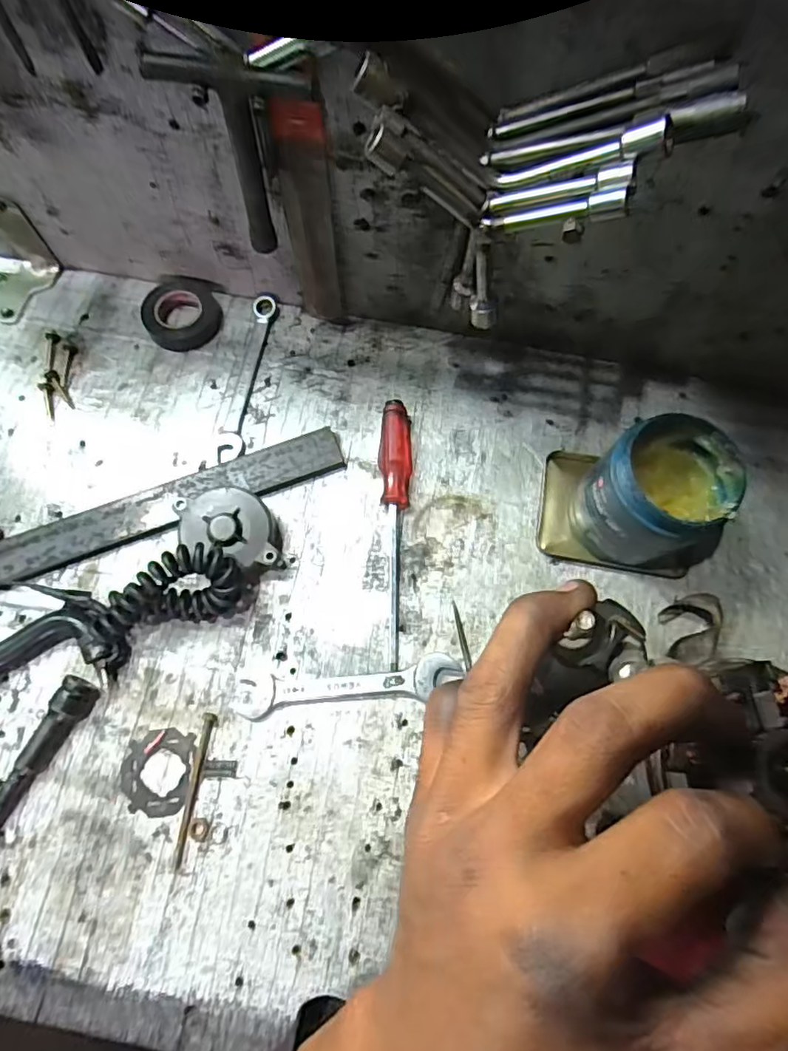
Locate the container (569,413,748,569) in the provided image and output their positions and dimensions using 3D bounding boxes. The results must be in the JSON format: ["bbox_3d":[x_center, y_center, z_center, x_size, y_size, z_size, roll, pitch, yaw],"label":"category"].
[{"bbox_3d":[0.203,-0.015,0.444,0.094,0.105,0.098,1,70,-1],"label":"container"}]

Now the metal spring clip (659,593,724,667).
[{"bbox_3d":[0.234,0.080,0.452,0.036,0.029,0.050,-5,71,-3],"label":"metal spring clip"}]

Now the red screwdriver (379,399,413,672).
[{"bbox_3d":[-0.001,0.001,0.478,0.027,0.022,0.221,3,70,0],"label":"red screwdriver"}]

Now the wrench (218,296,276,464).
[{"bbox_3d":[-0.133,-0.134,0.527,0.020,0.012,0.170,7,70,1],"label":"wrench"}]

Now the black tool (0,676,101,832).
[{"bbox_3d":[-0.259,0.169,0.412,0.021,0.022,0.128,30,72,9],"label":"black tool"}]

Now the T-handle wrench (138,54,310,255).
[{"bbox_3d":[-0.094,-0.230,0.372,0.088,0.118,0.021,16,71,3],"label":"T-handle wrench"}]

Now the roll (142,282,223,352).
[{"bbox_3d":[-0.198,-0.196,0.544,0.068,0.014,0.063,1,70,-1],"label":"roll"}]

